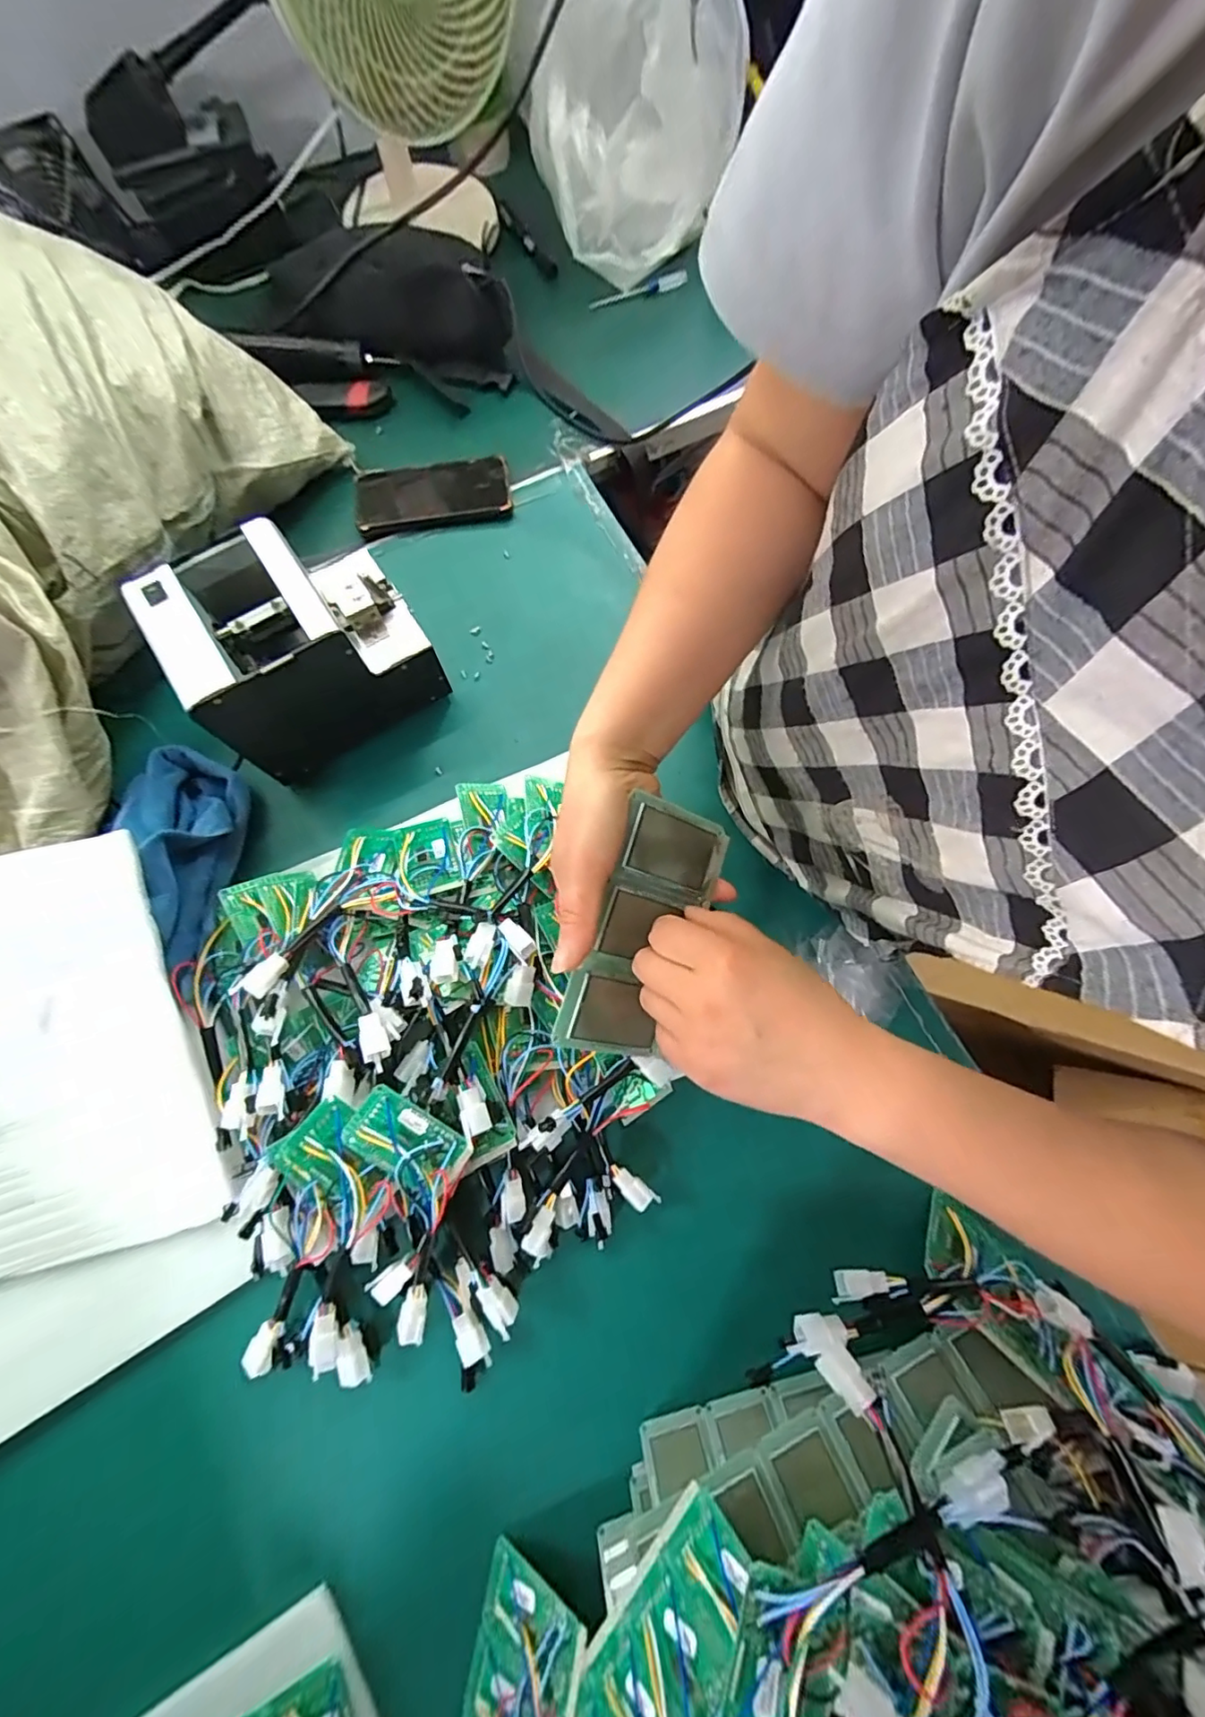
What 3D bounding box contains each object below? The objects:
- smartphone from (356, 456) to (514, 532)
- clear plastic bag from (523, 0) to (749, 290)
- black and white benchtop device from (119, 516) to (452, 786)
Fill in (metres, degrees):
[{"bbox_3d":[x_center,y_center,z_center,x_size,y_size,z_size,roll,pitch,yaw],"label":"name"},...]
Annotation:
[{"bbox_3d":[-0.188,-0.403,0.626,0.167,0.009,0.083,-7,75,-2],"label":"smartphone"},{"bbox_3d":[0.026,-0.822,0.621,0.223,0.214,0.165,17,76,4],"label":"clear plastic bag"},{"bbox_3d":[-0.256,-0.178,0.496,0.189,0.144,0.134,-29,77,-8],"label":"black and white benchtop device"}]

